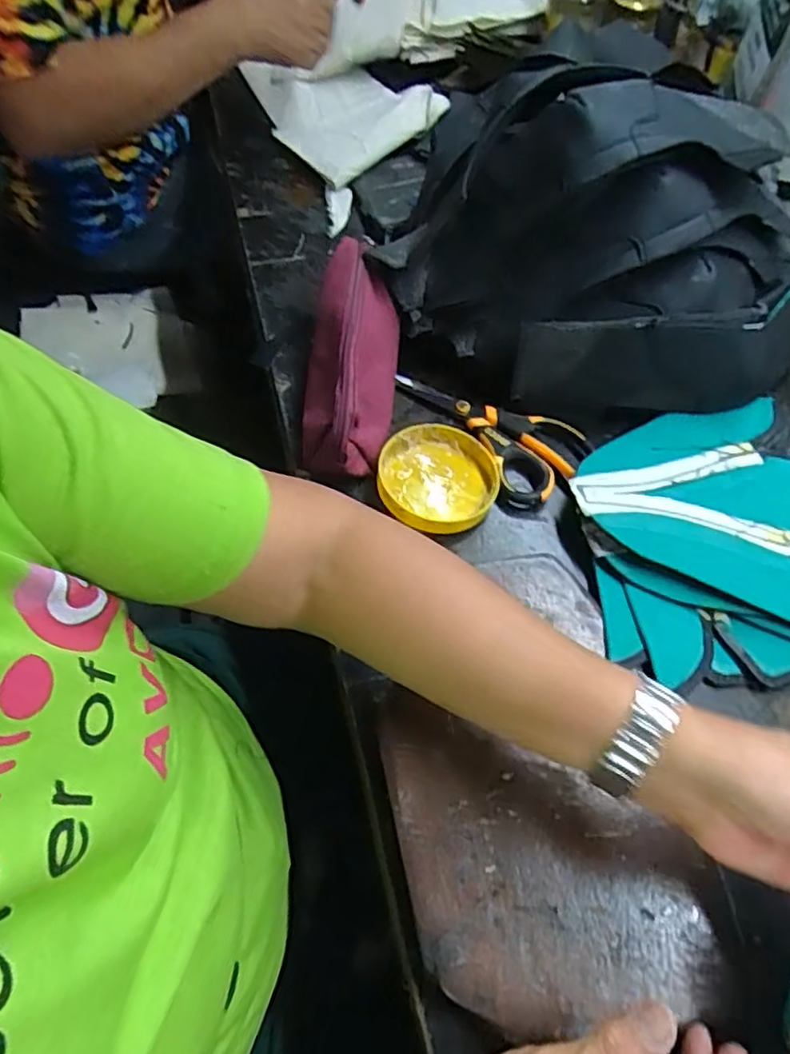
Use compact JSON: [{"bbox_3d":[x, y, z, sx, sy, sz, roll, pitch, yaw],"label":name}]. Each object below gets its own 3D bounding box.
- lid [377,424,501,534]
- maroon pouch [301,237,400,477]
[{"bbox_3d":[0.034,-0.039,0.507,0.092,0.021,0.094,1,58,-1],"label":"lid"},{"bbox_3d":[-0.036,-0.146,0.536,0.073,0.067,0.229,4,58,1],"label":"maroon pouch"}]

